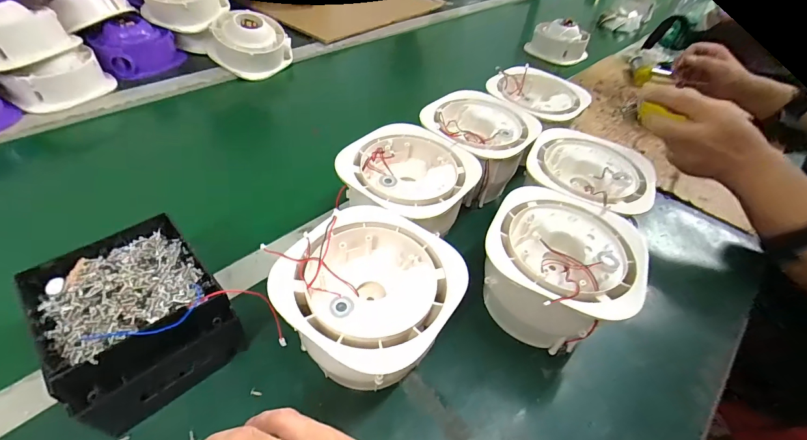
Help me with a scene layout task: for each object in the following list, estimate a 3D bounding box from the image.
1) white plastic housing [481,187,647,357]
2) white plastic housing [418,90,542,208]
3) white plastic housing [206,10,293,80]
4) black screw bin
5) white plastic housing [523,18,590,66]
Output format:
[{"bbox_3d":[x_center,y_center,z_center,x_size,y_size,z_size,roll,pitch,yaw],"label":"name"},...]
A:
[{"bbox_3d":[0.148,0.054,0.378,0.136,0.088,0.149,25,48,16],"label":"white plastic housing"},{"bbox_3d":[0.097,-0.100,0.527,0.148,0.091,0.150,24,48,15],"label":"white plastic housing"},{"bbox_3d":[-0.304,-0.350,0.737,0.121,0.087,0.132,24,48,15],"label":"white plastic housing"},{"bbox_3d":[-0.231,0.080,0.327,0.118,0.074,0.146,-32,58,-32],"label":"black screw bin"},{"bbox_3d":[0.421,-0.487,1.023,0.156,0.080,0.113,23,46,15],"label":"white plastic housing"}]

